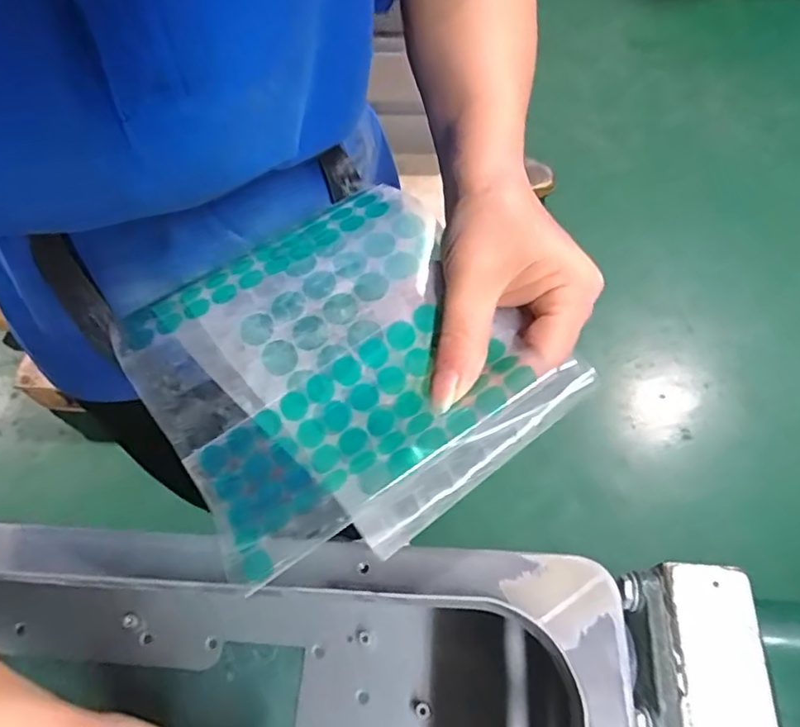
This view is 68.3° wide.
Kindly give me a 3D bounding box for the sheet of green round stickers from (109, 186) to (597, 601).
[{"bbox_3d":[-0.029,-0.001,0.240,0.142,0.022,0.142,-32,69,-2],"label":"sheet of green round stickers"}]

